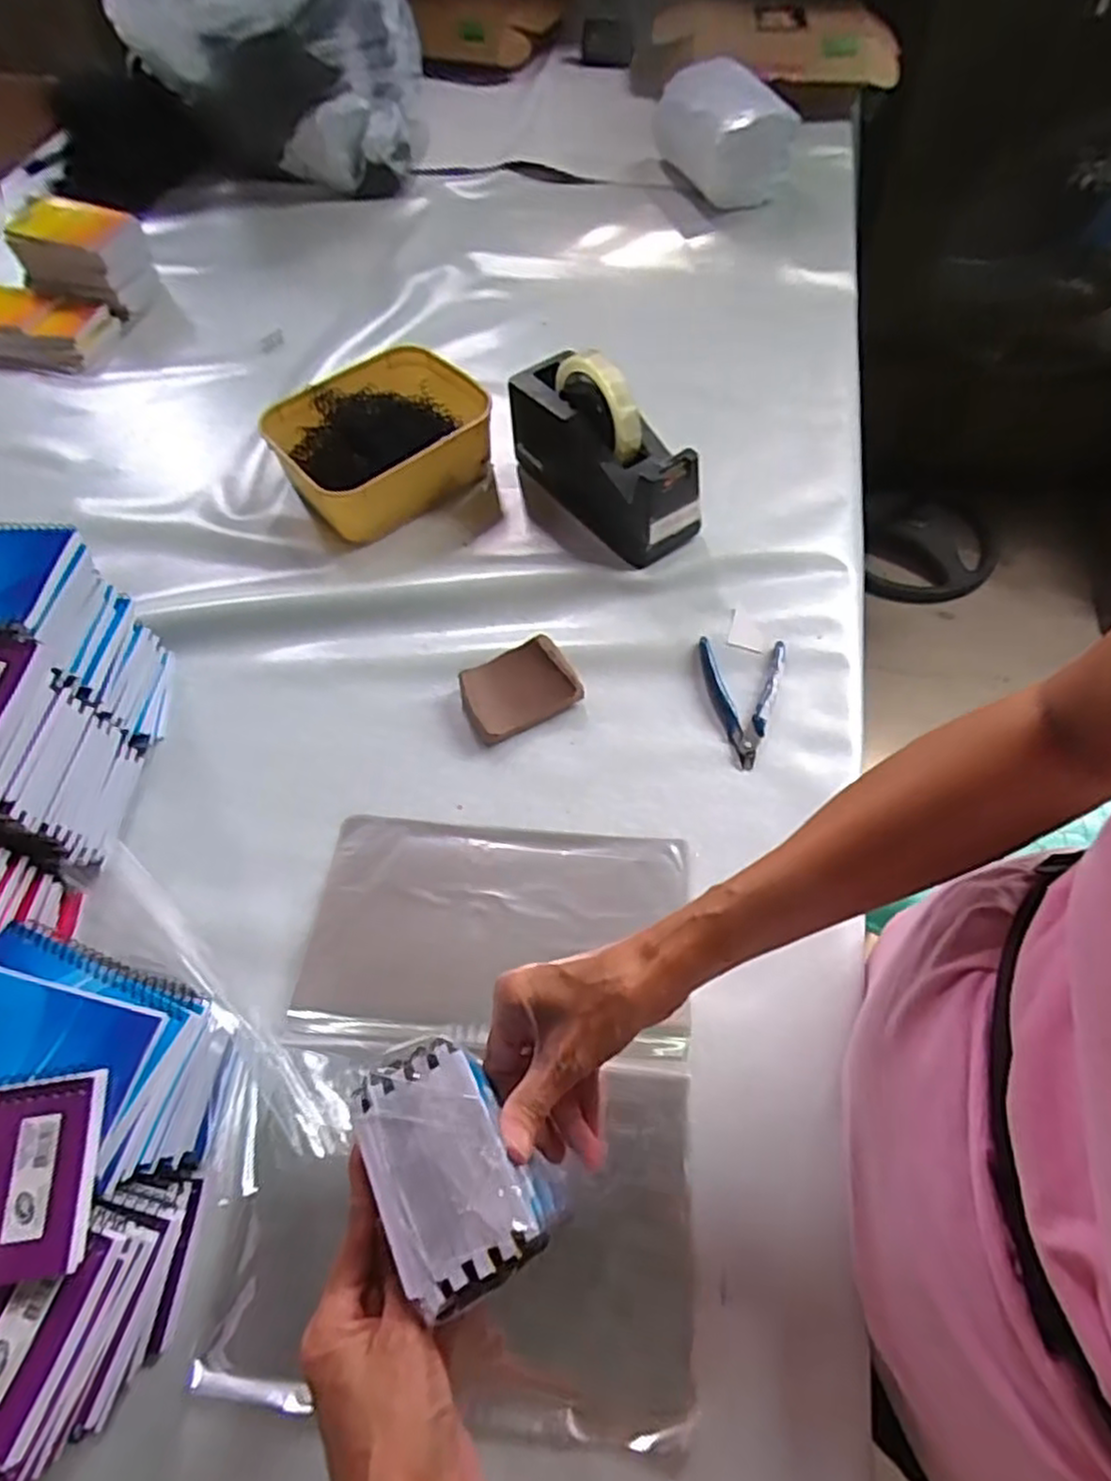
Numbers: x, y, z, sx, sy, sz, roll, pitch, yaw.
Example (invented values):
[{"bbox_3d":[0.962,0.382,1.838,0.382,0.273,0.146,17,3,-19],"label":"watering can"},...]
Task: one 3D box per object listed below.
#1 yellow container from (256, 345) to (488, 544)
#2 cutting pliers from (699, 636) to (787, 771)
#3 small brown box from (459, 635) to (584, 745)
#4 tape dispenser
[{"bbox_3d":[-0.170,-0.294,0.716,0.195,0.064,0.168,-40,65,-19],"label":"yellow container"},{"bbox_3d":[0.149,-0.033,0.574,0.066,0.015,0.112,4,59,5],"label":"cutting pliers"},{"bbox_3d":[-0.030,-0.040,0.585,0.088,0.024,0.066,-26,61,-13],"label":"small brown box"},{"bbox_3d":[0.042,-0.266,0.659,0.066,0.119,0.204,-35,63,-17],"label":"tape dispenser"}]

